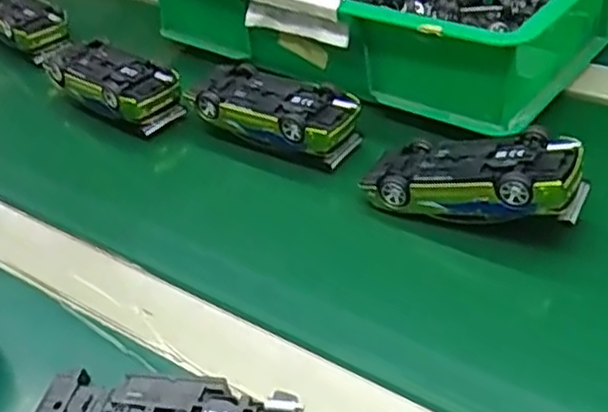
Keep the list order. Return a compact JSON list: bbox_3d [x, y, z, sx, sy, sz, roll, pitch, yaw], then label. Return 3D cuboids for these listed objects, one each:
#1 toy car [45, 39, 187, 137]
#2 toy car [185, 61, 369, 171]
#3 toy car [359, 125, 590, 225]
[{"bbox_3d":[-0.149,-0.097,0.586,0.115,0.038,0.050,25,48,35],"label":"toy car"},{"bbox_3d":[-0.021,-0.067,0.536,0.120,0.033,0.050,19,45,30],"label":"toy car"},{"bbox_3d":[0.103,-0.018,0.451,0.124,0.032,0.054,2,37,32],"label":"toy car"}]

